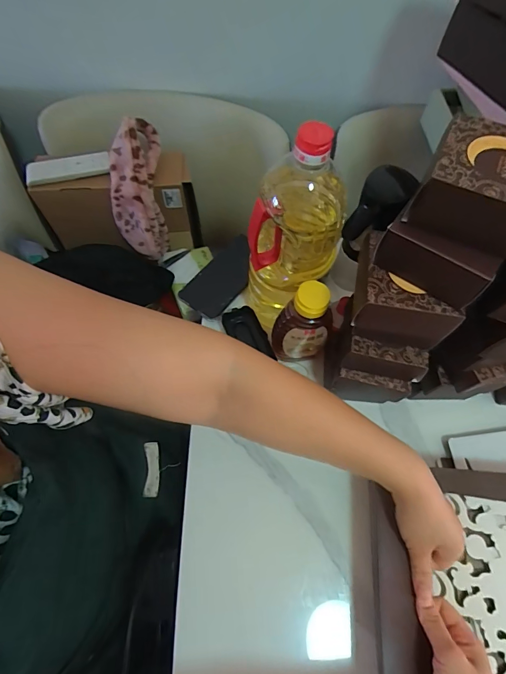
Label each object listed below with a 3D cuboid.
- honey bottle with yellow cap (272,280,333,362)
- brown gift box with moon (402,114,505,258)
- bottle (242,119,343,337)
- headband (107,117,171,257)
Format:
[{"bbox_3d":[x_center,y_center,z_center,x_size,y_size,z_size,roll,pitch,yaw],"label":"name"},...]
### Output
[{"bbox_3d":[0.065,-0.013,0.467,0.066,0.132,0.060,28,68,11],"label":"honey bottle with yellow cap"},{"bbox_3d":[0.183,-0.118,0.286,0.093,0.049,0.084,28,68,11],"label":"brown gift box with moon"},{"bbox_3d":[0.051,-0.121,0.444,0.100,0.273,0.109,32,69,13],"label":"bottle"},{"bbox_3d":[-0.202,-0.247,0.633,0.081,0.226,0.078,-1,28,-2],"label":"headband"}]

